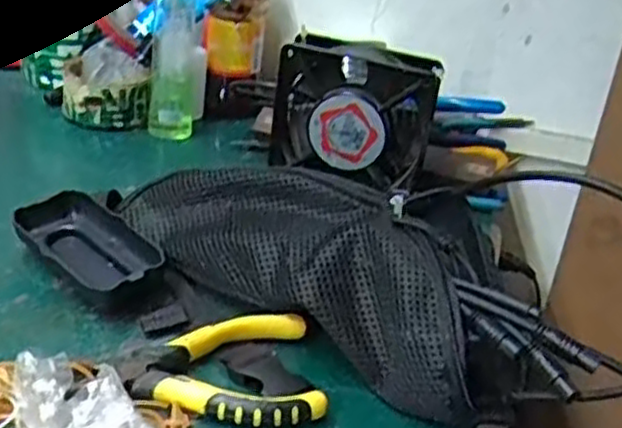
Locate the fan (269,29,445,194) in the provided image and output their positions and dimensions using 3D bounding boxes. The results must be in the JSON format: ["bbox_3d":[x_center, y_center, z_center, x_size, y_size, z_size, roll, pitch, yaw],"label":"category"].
[{"bbox_3d":[0.035,-0.077,0.589,0.115,0.101,0.051,18,29,19],"label":"fan"}]

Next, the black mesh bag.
[{"bbox_3d":[-0.005,0.030,0.449,0.249,0.091,0.063,24,30,30],"label":"black mesh bag"}]

